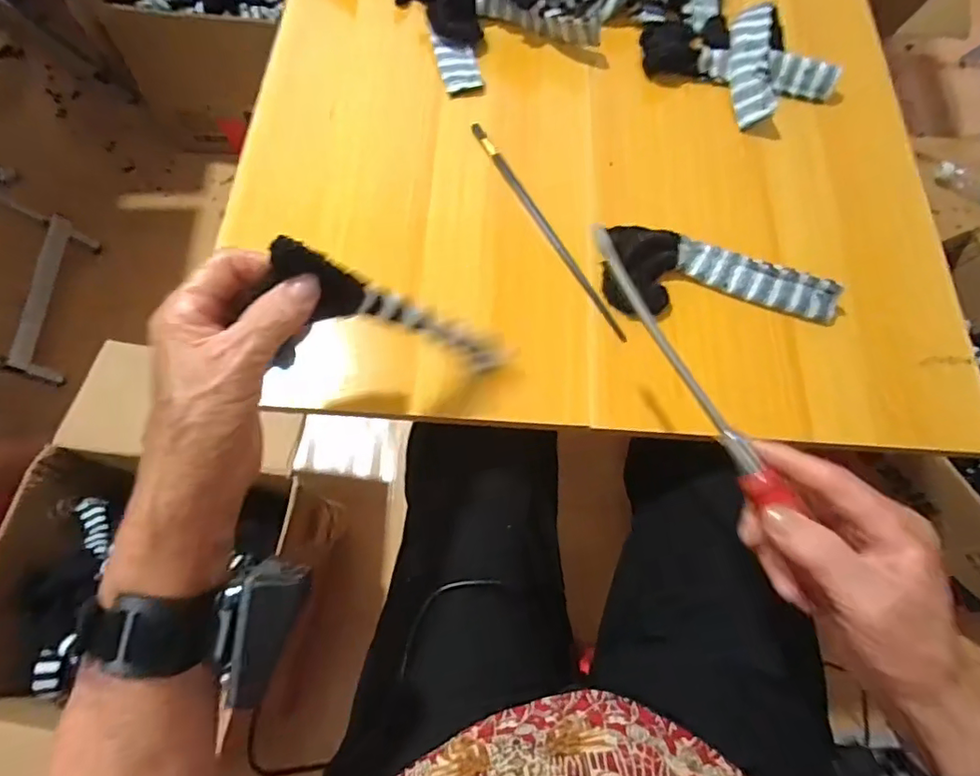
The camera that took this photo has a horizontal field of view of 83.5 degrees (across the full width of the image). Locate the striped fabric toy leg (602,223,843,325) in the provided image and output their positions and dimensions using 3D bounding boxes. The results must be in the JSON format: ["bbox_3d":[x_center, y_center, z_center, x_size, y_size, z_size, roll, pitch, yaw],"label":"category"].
[{"bbox_3d":[0.179,-0.090,0.431,0.173,0.020,0.070,3,67,1],"label":"striped fabric toy leg"}]

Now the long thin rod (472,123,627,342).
[{"bbox_3d":[0.044,-0.135,0.450,0.010,0.007,0.236,-26,70,-11],"label":"long thin rod"}]

